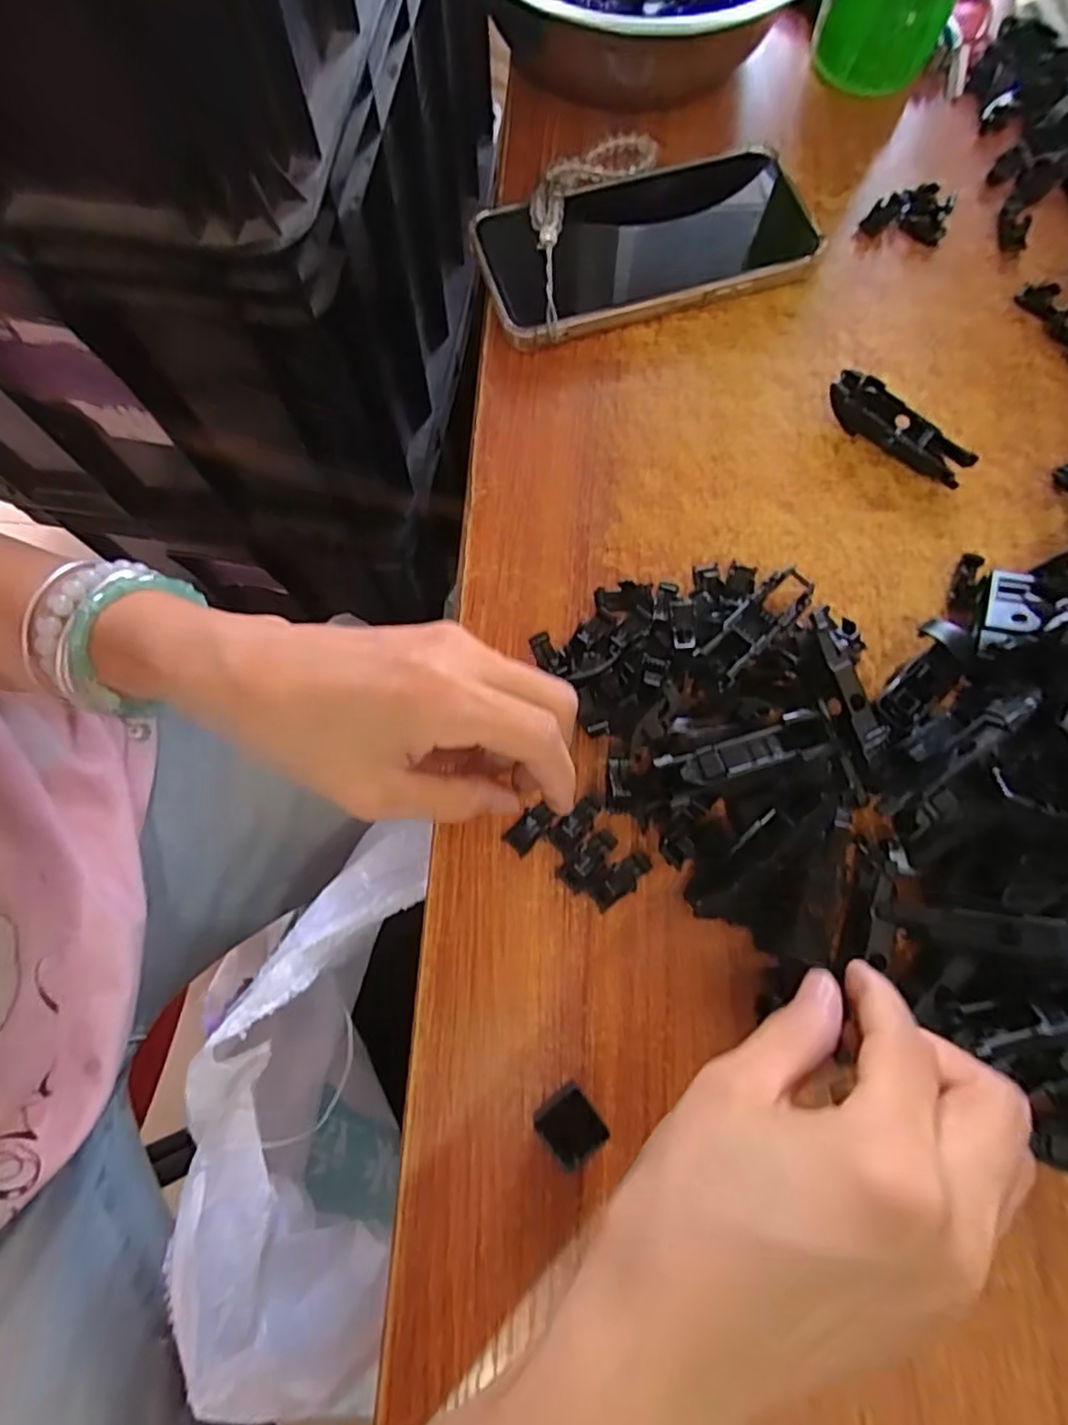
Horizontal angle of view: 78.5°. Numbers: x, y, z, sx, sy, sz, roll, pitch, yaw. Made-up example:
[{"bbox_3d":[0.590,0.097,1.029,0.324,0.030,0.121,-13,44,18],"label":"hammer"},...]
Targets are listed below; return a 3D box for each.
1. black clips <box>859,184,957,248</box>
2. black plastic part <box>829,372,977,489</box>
[{"bbox_3d":[0.197,-0.263,0.343,0.043,0.010,0.029,16,75,4],"label":"black clips"},{"bbox_3d":[0.170,-0.132,0.304,0.071,0.015,0.019,40,78,9],"label":"black plastic part"}]

